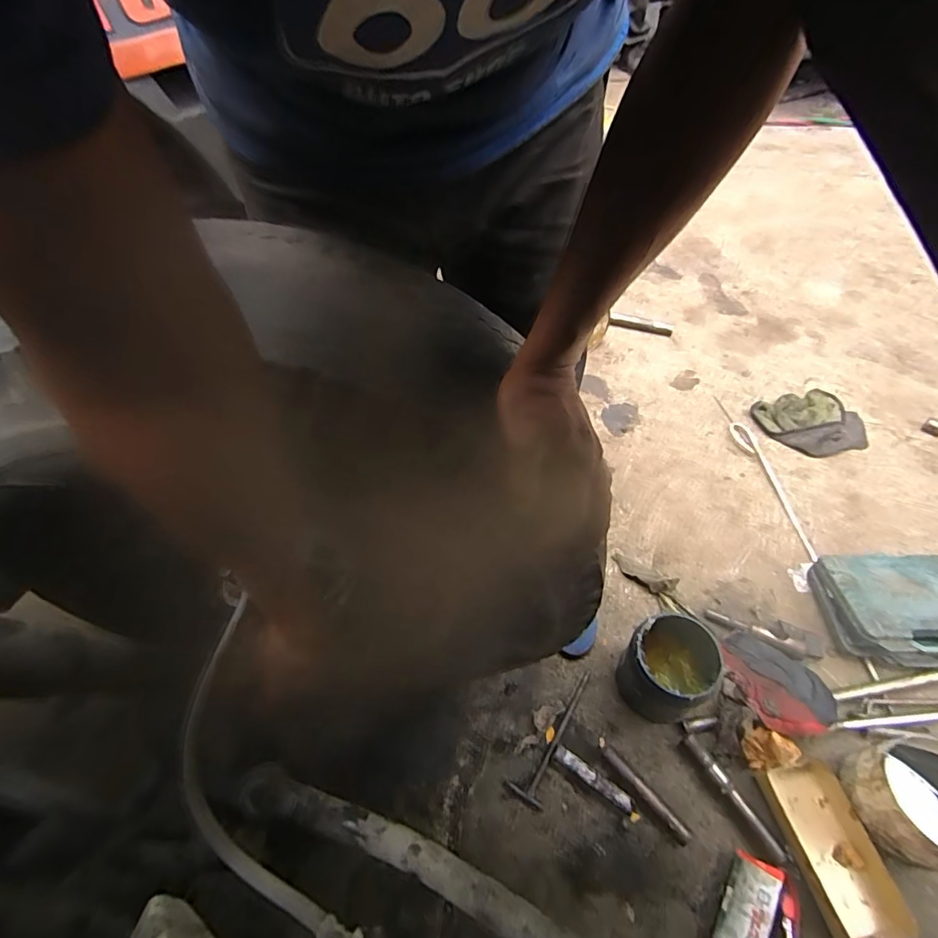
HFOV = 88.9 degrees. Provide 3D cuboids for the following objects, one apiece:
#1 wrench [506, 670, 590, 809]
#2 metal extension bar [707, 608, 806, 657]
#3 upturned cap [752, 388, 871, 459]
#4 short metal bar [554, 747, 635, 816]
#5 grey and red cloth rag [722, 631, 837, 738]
[{"bbox_3d":[0.158,0.463,0.839,0.059,0.013,0.235,30,62,24],"label":"wrench"},{"bbox_3d":[0.537,0.305,0.903,0.162,0.028,0.032,21,59,19],"label":"metal extension bar"},{"bbox_3d":[0.832,-0.119,1.170,0.210,0.055,0.193,-13,54,-4],"label":"upturned cap"},{"bbox_3d":[0.203,0.510,0.791,0.138,0.025,0.025,28,61,23],"label":"short metal bar"},{"bbox_3d":[0.527,0.376,0.830,0.181,0.056,0.144,28,61,23],"label":"grey and red cloth rag"}]

